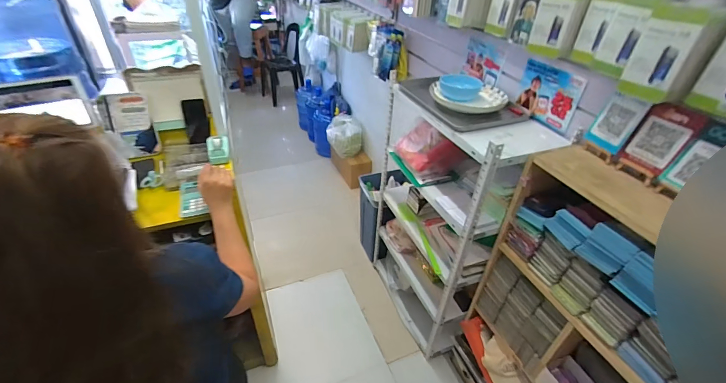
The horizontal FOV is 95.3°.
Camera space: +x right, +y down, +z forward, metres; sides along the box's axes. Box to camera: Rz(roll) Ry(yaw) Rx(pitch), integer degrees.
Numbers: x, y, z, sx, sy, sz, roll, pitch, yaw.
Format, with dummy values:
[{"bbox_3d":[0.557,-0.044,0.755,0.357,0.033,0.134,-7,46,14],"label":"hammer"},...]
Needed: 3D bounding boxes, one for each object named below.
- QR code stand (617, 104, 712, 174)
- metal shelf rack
[{"bbox_3d":[0.641,-0.116,0.712,0.020,0.143,0.103,-12,40,-19],"label":"QR code stand"},{"bbox_3d":[0.305,0.130,1.418,0.287,1.115,0.649,-13,40,-21],"label":"metal shelf rack"}]

